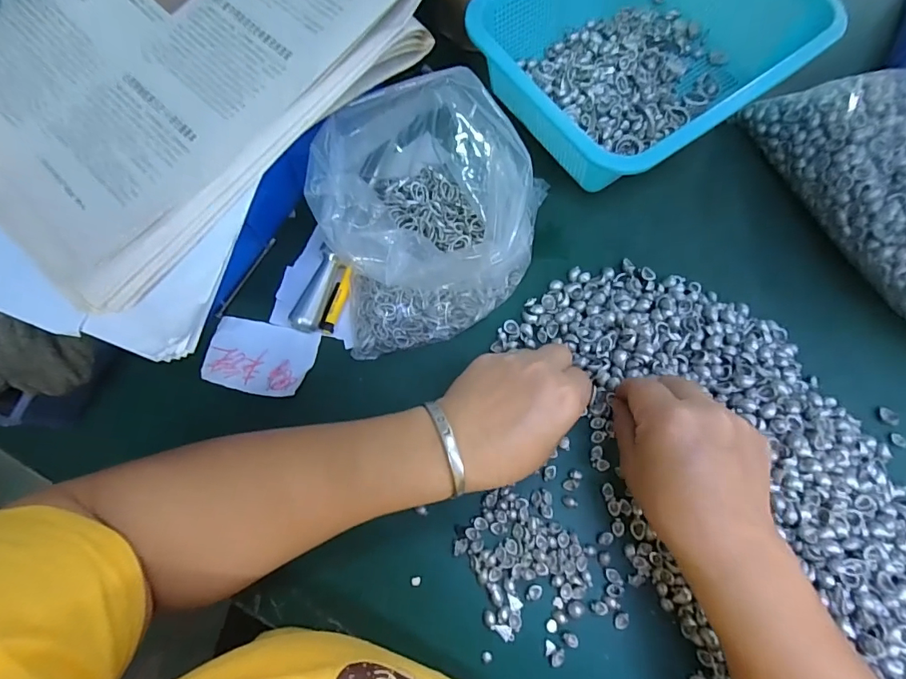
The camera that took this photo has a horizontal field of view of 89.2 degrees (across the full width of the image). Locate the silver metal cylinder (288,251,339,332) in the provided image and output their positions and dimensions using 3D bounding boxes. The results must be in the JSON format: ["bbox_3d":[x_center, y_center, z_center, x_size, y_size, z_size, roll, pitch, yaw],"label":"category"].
[{"bbox_3d":[-0.102,-0.035,0.345,0.019,0.017,0.062,15,73,3],"label":"silver metal cylinder"}]

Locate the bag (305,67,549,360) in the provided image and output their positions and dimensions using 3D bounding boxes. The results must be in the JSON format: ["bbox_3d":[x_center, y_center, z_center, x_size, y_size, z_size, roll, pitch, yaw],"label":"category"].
[{"bbox_3d":[-0.020,-0.084,0.319,0.156,0.097,0.188,20,73,4],"label":"bag"}]

